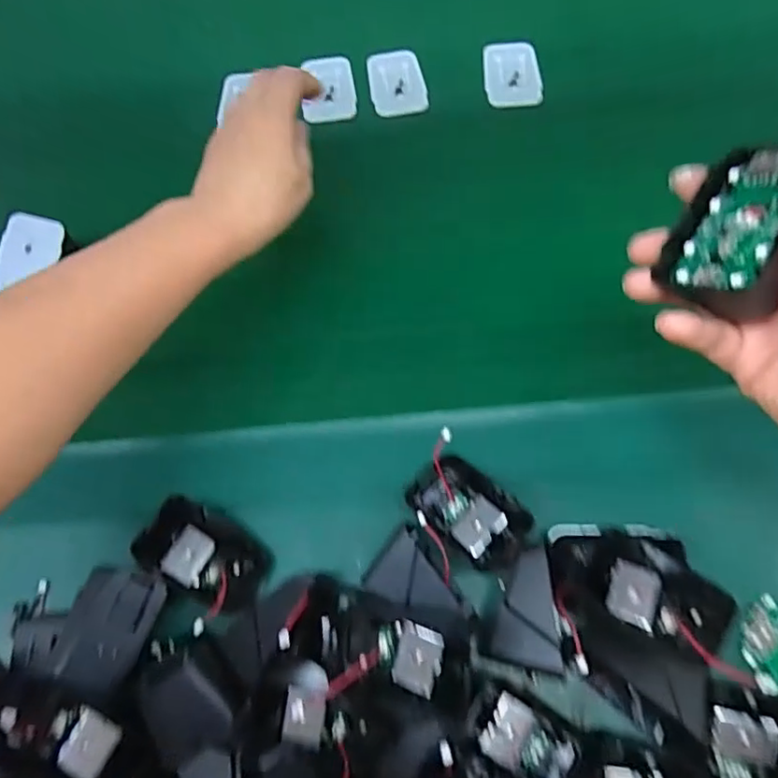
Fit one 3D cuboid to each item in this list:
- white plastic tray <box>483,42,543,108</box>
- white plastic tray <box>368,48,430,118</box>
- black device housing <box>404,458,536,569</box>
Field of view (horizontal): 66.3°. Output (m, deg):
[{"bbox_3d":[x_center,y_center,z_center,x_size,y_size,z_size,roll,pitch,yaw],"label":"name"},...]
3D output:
[{"bbox_3d":[0.104,-0.266,0.504,0.045,0.008,0.064,-3,68,2],"label":"white plastic tray"},{"bbox_3d":[0.006,-0.260,0.507,0.046,0.008,0.068,-14,68,-3],"label":"white plastic tray"},{"bbox_3d":[0.045,0.069,0.340,0.042,0.022,0.066,-43,72,-13],"label":"black device housing"}]

